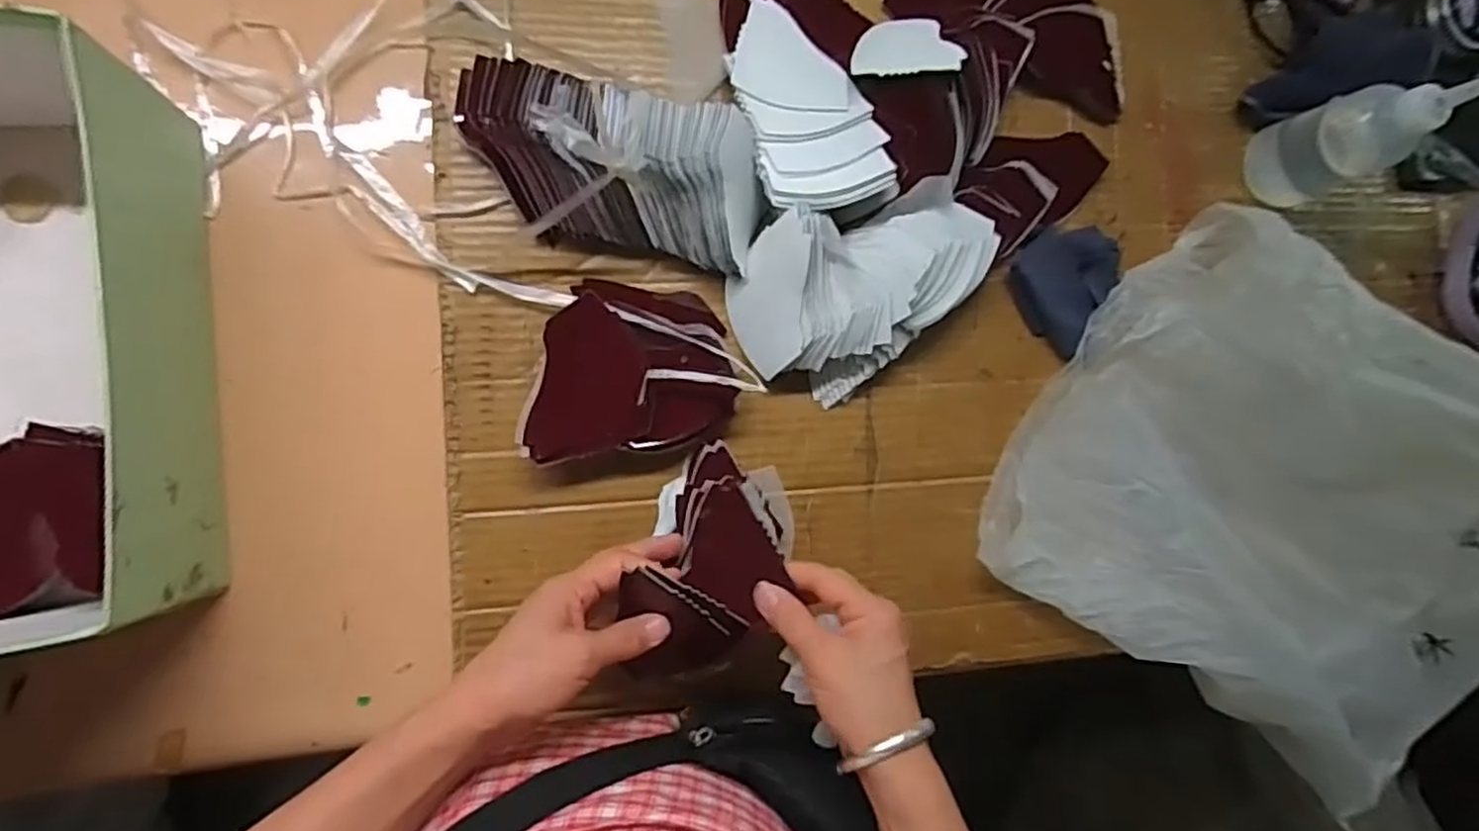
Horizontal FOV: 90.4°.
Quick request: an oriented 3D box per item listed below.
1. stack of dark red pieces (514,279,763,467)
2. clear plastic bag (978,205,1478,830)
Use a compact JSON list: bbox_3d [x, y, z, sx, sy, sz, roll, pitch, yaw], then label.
[{"bbox_3d":[-0.065,-0.028,0.481,0.136,0.036,0.116,5,87,-9],"label":"stack of dark red pieces"},{"bbox_3d":[0.430,0.084,0.550,0.449,0.116,0.313,33,83,-6],"label":"clear plastic bag"}]

